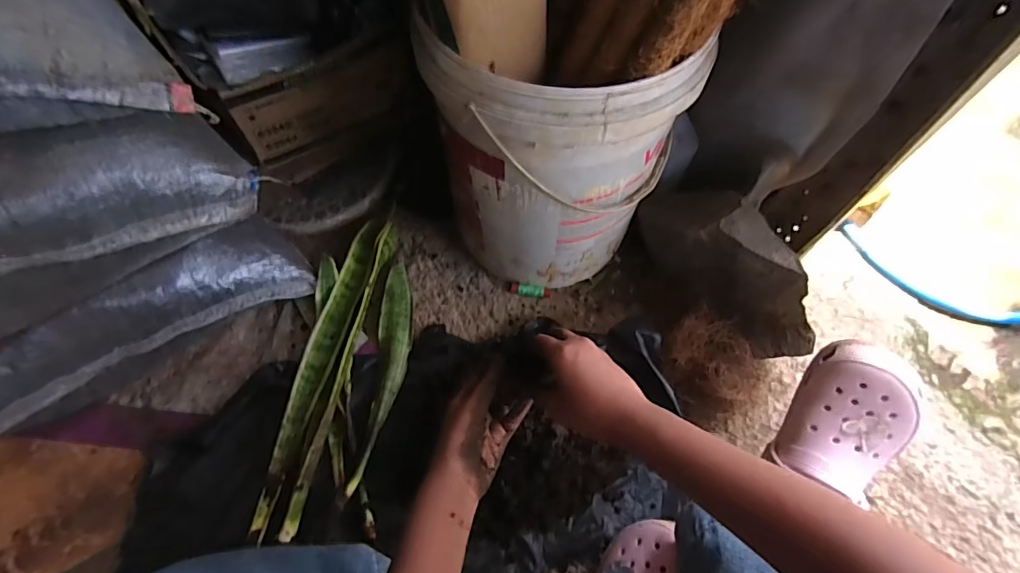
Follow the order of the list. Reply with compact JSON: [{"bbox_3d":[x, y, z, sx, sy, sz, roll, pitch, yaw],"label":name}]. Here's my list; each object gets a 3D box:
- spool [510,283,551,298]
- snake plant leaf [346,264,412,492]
[{"bbox_3d":[0.030,0.006,0.726,0.058,0.015,0.015,3,63,1],"label":"spool"},{"bbox_3d":[-0.159,0.105,0.657,0.045,0.018,0.304,3,63,1],"label":"snake plant leaf"}]

